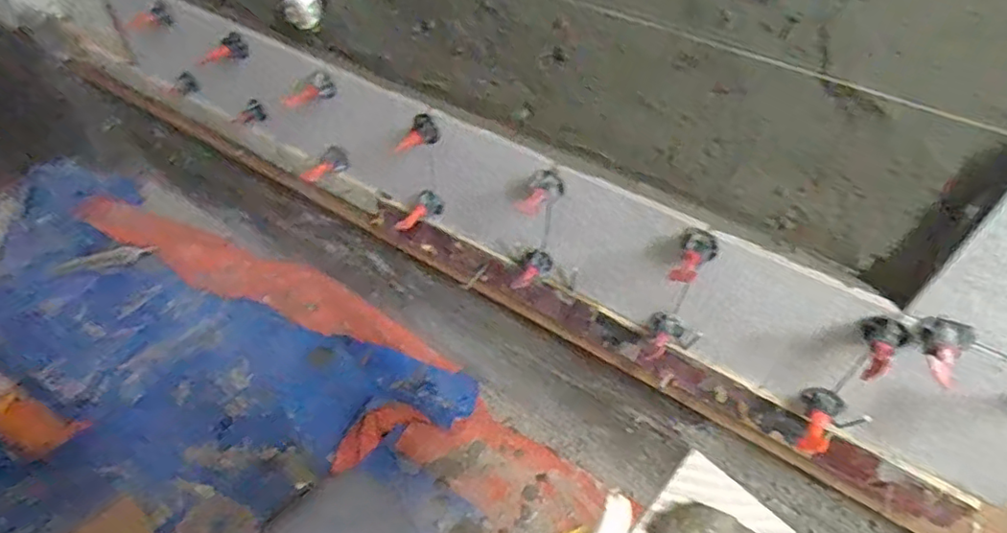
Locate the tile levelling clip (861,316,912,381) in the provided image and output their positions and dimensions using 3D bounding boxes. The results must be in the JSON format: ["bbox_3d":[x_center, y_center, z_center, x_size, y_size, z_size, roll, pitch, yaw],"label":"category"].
[{"bbox_3d":[0.275,0.061,0.428,0.050,0.029,0.032,-30,55,-27],"label":"tile levelling clip"}]

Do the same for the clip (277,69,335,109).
[{"bbox_3d":[-0.220,-0.196,0.654,0.062,0.033,0.026,-24,46,13],"label":"clip"}]

